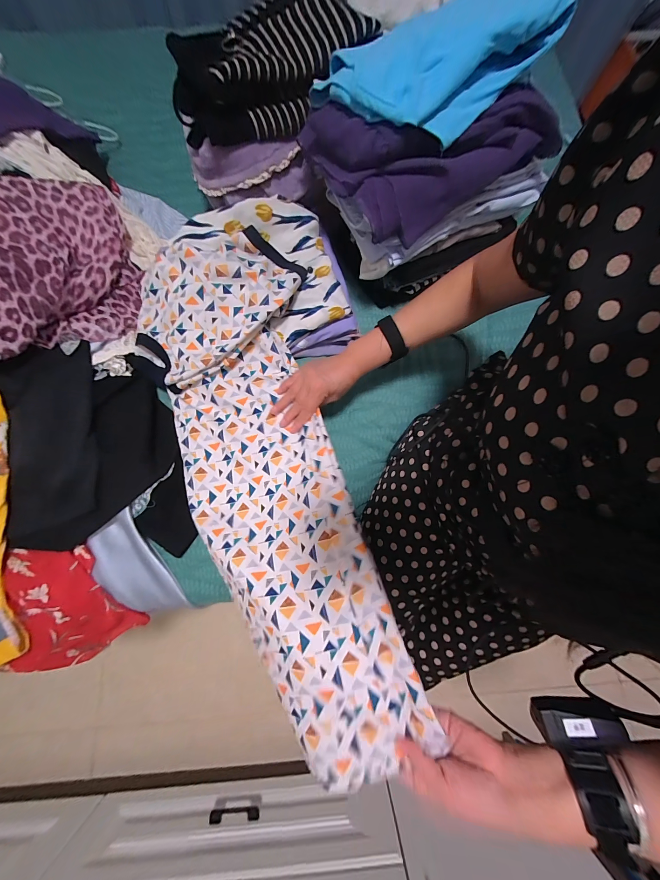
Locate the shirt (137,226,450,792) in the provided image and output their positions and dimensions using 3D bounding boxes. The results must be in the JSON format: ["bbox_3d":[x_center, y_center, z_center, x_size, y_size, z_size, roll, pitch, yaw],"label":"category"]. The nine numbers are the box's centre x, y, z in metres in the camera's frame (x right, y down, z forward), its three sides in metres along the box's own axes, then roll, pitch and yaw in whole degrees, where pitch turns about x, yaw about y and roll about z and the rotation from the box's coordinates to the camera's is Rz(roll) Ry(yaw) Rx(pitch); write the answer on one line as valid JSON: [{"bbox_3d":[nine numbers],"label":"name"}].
[{"bbox_3d":[-0.096,0.026,0.411,0.266,0.113,0.733,-21,75,-6],"label":"shirt"}]

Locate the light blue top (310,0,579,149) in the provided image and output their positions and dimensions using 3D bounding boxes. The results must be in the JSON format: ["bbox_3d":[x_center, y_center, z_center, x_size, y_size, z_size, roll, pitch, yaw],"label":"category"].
[{"bbox_3d":[0.126,-0.492,0.359,0.257,0.059,0.207,-41,80,-10],"label":"light blue top"}]

